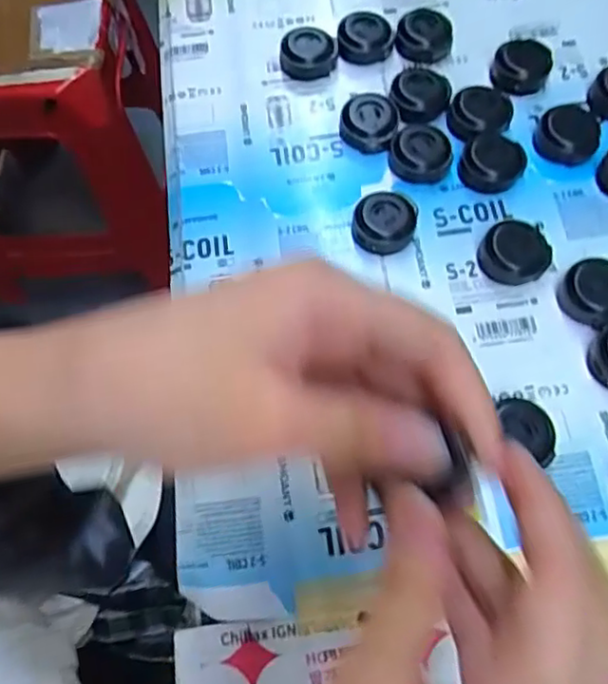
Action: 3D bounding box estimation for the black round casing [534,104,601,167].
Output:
[{"bbox_3d":[0.134,-0.106,0.318,0.029,0.012,0.033,32,72,15],"label":"black round casing"}]

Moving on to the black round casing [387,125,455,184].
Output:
[{"bbox_3d":[0.058,-0.092,0.315,0.030,0.010,0.028,-1,67,3],"label":"black round casing"}]

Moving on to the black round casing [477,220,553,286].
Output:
[{"bbox_3d":[0.098,-0.042,0.294,0.031,0.012,0.029,-1,67,3],"label":"black round casing"}]

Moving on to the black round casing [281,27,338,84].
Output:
[{"bbox_3d":[0.002,-0.157,0.346,0.030,0.014,0.024,-5,67,1],"label":"black round casing"}]

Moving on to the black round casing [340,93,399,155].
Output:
[{"bbox_3d":[0.034,-0.111,0.325,0.028,0.018,0.029,-1,67,3],"label":"black round casing"}]

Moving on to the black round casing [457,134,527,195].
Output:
[{"bbox_3d":[0.093,-0.088,0.313,0.029,0.011,0.029,-1,67,3],"label":"black round casing"}]

